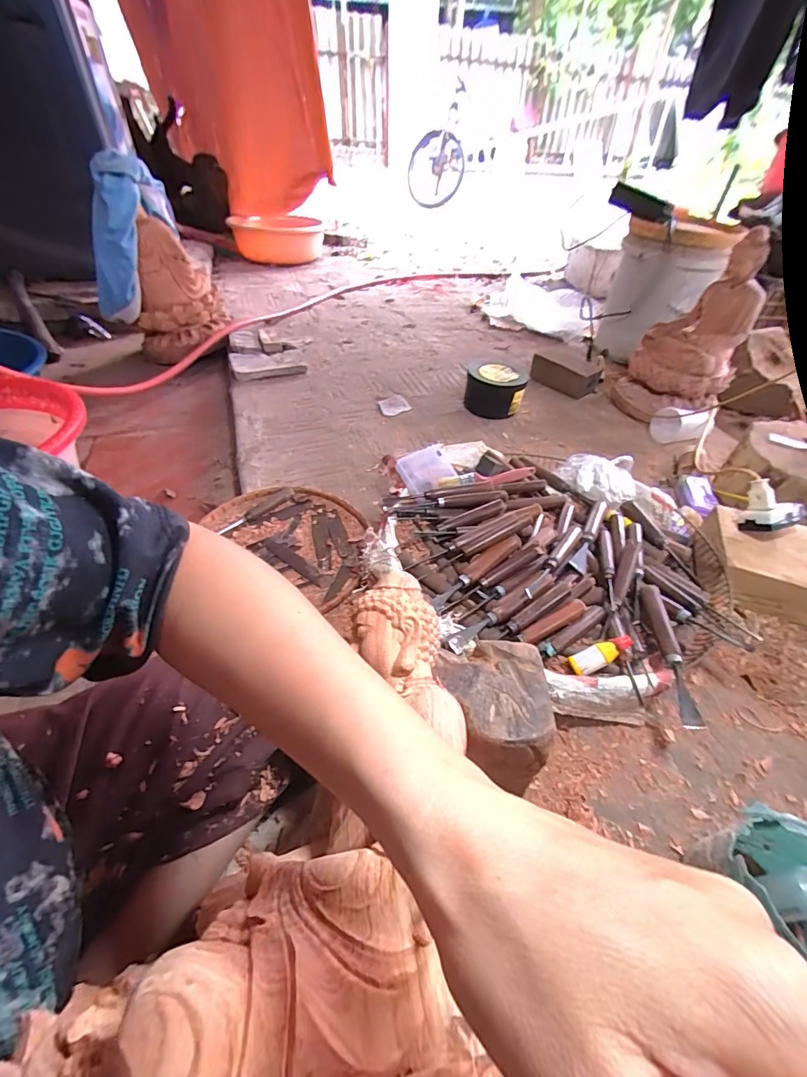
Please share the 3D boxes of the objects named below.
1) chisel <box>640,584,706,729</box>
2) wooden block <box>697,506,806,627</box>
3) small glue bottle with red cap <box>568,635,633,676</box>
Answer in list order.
[{"bbox_3d":[0.310,0.129,0.496,0.022,0.028,0.181,7,44,4],"label":"chisel"},{"bbox_3d":[0.539,0.037,0.640,0.155,0.071,0.150,16,45,13],"label":"wooden block"},{"bbox_3d":[0.228,0.131,0.489,0.073,0.016,0.025,-26,47,1],"label":"small glue bottle with red cap"}]

